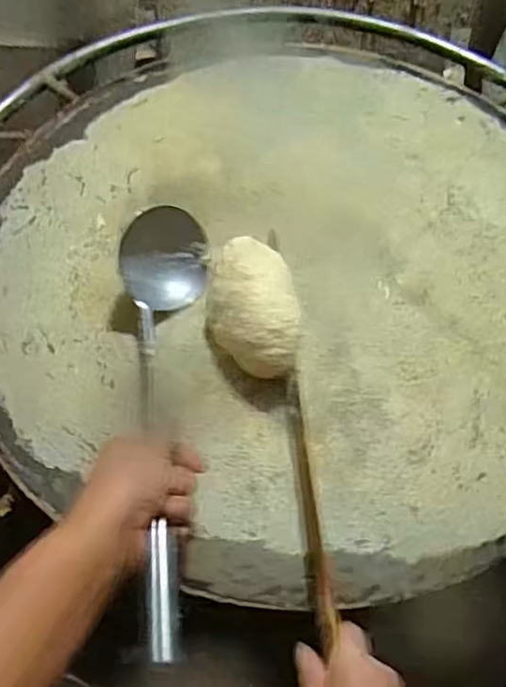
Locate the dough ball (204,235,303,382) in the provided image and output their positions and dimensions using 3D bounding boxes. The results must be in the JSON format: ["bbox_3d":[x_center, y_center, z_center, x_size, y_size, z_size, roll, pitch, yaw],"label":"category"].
[{"bbox_3d":[-0.003,-0.035,0.533,0.073,0.059,0.144,-9,60,-5],"label":"dough ball"}]

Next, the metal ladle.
[{"bbox_3d":[-0.068,0.045,0.472,0.069,0.087,0.363,-3,53,-1],"label":"metal ladle"}]

